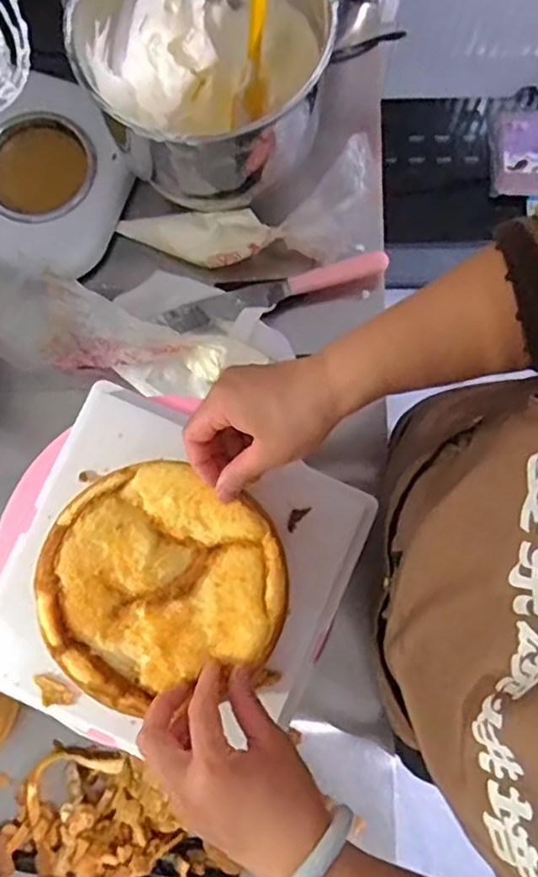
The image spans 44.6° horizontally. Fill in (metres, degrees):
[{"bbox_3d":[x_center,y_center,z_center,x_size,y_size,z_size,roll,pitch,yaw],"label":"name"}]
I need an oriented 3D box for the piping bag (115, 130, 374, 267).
[{"bbox_3d":[-0.023,-0.229,0.698,0.273,0.066,0.095,-12,80,-1],"label":"piping bag"}]

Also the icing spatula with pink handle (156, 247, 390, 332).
[{"bbox_3d":[0.007,-0.159,0.702,0.246,0.023,0.031,-17,80,-2],"label":"icing spatula with pink handle"}]

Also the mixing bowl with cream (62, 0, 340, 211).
[{"bbox_3d":[-0.056,-0.344,0.627,0.221,0.160,0.219,0,80,1],"label":"mixing bowl with cream"}]

